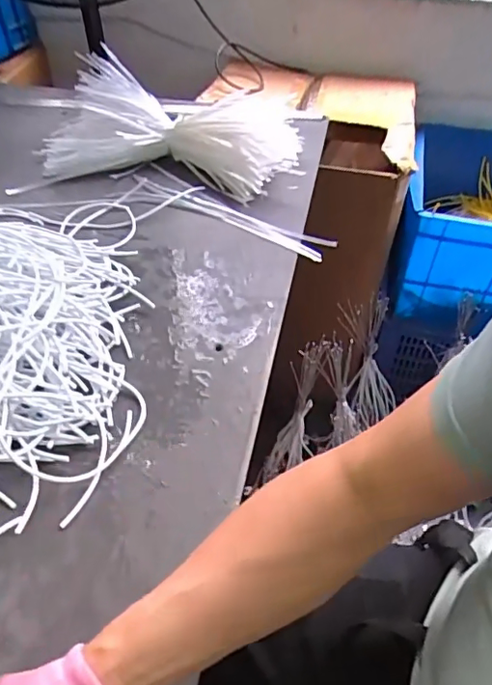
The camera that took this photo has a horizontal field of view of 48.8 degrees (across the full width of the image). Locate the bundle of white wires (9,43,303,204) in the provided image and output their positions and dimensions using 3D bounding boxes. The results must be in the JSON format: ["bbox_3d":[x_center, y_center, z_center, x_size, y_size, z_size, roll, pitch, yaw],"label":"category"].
[{"bbox_3d":[-0.120,-0.382,0.958,0.428,0.117,0.240,9,47,5],"label":"bundle of white wires"}]

